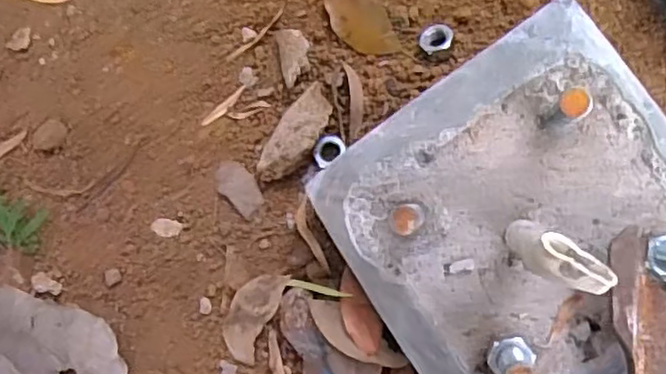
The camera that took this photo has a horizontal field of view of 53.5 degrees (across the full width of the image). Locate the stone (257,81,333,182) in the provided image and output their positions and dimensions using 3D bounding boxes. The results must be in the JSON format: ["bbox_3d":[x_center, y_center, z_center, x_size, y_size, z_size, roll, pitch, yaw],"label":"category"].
[{"bbox_3d":[-0.026,-0.037,0.472,0.032,0.040,0.077,27,93,9],"label":"stone"}]

